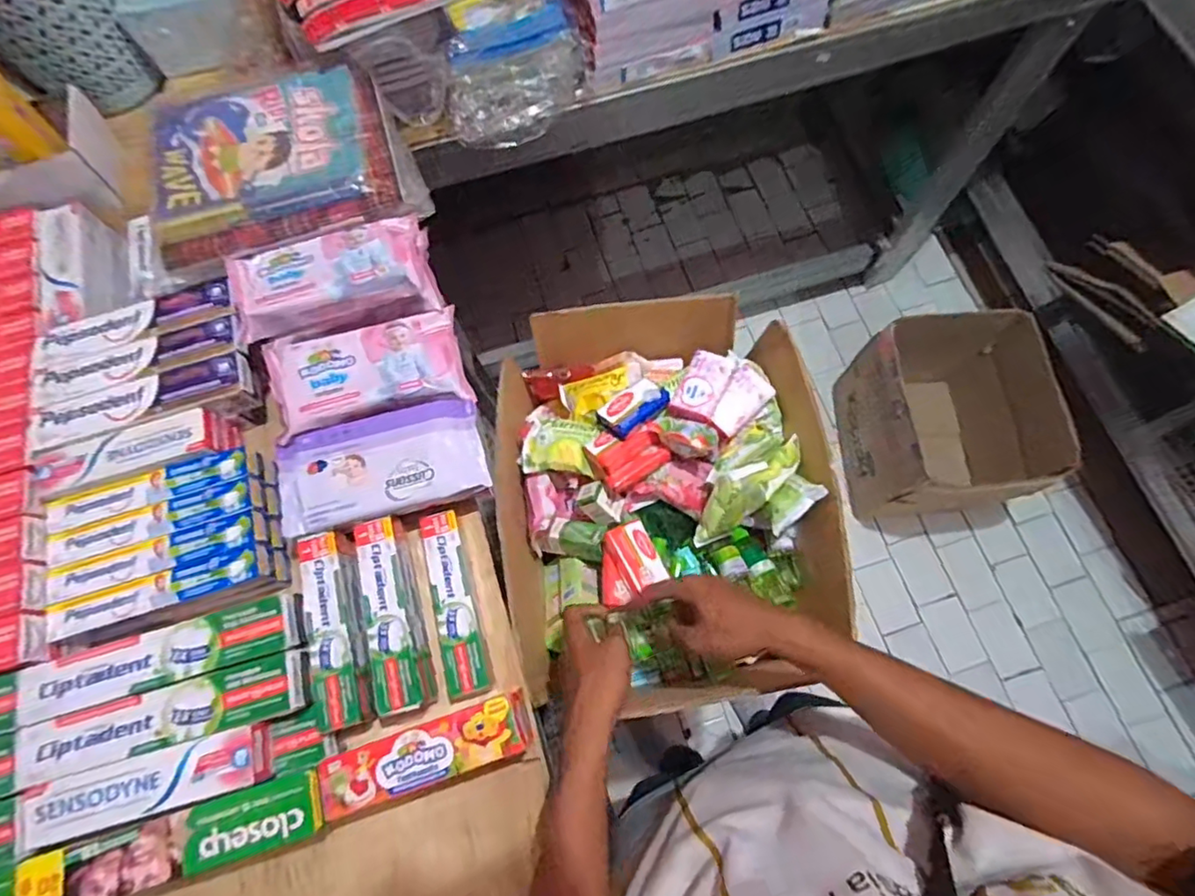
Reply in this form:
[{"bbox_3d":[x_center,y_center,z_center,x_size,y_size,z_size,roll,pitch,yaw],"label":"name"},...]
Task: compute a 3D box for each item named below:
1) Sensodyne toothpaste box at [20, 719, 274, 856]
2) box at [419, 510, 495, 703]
[{"bbox_3d":[-0.361,0.272,0.467,0.180,0.026,0.048,-16,72,-4],"label":"Sensodyne toothpaste box"},{"bbox_3d":[-0.134,0.145,0.545,0.038,0.027,0.165,-15,72,-3],"label":"box"}]

